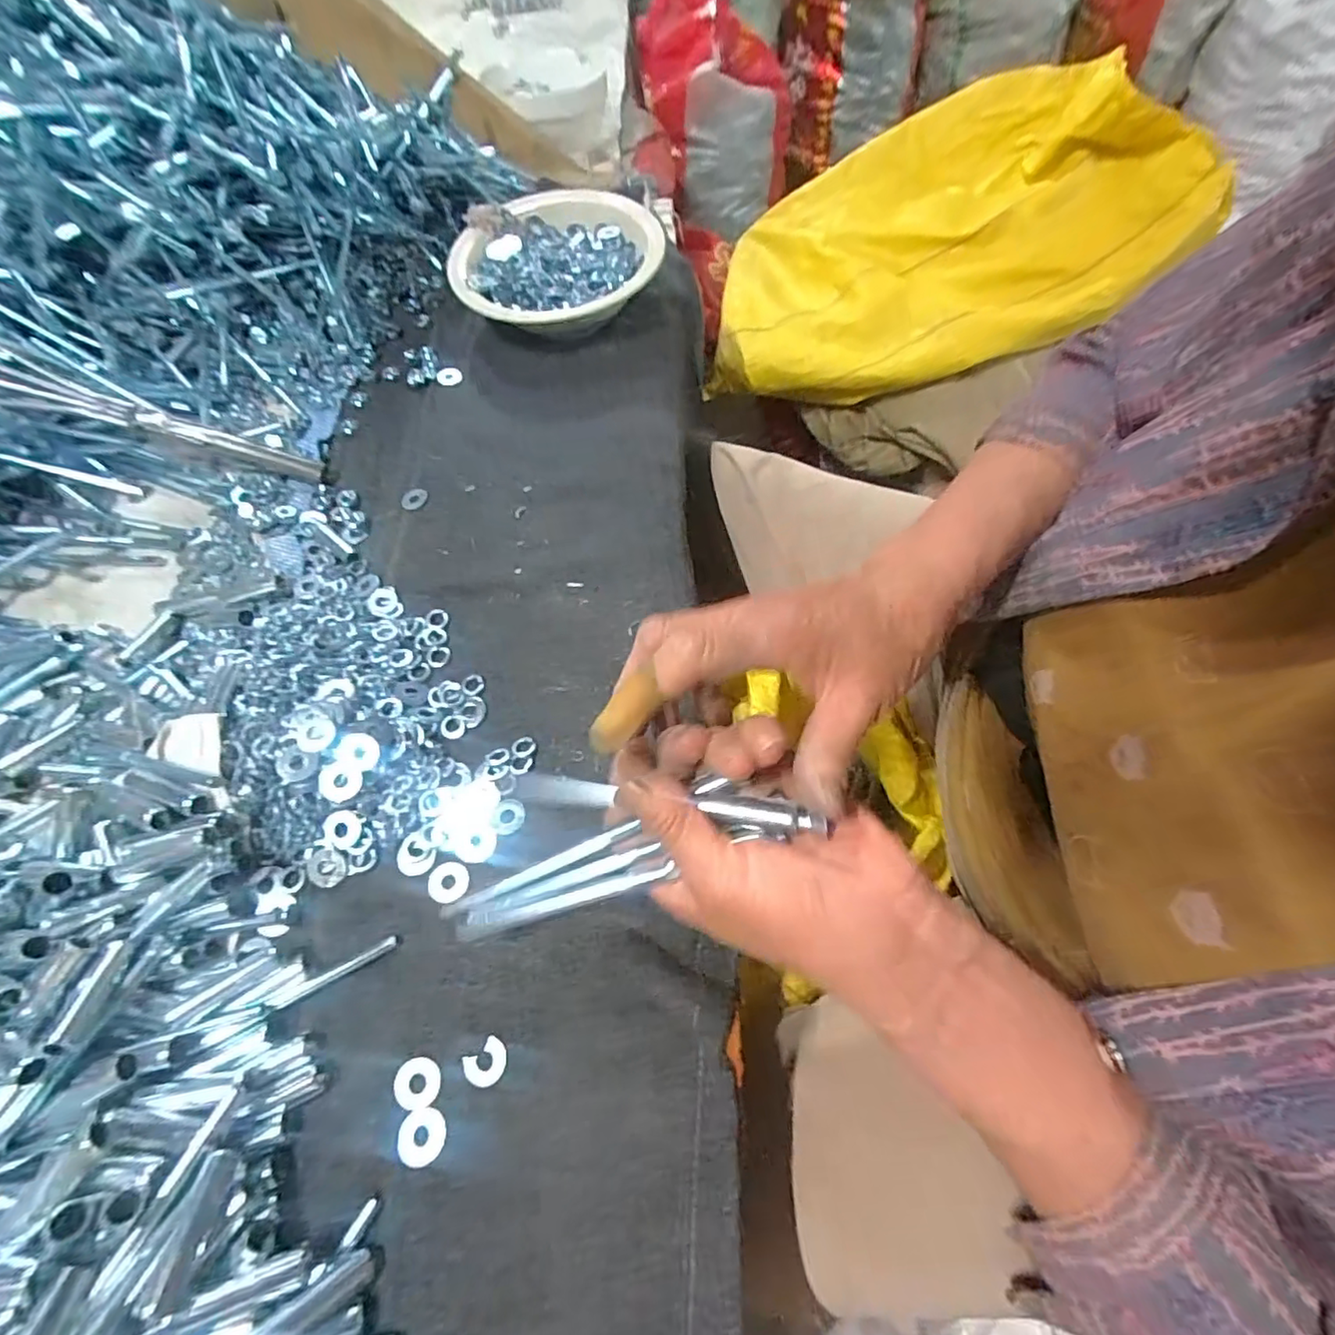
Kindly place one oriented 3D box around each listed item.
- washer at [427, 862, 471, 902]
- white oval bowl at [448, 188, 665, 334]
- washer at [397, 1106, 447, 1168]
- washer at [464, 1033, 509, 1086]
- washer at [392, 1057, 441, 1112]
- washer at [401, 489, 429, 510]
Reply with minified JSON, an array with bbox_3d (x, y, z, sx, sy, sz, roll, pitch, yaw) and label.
[{"bbox_3d":[-0.109,0.106,0.298,0.019,0.004,0.019,-8,61,-3],"label":"washer"},{"bbox_3d":[-0.088,-0.326,0.501,0.171,0.048,0.181,-5,61,-1],"label":"white oval bowl"},{"bbox_3d":[-0.102,0.195,0.250,0.019,0.004,0.020,-1,61,1],"label":"washer"},{"bbox_3d":[-0.078,0.170,0.258,0.019,0.004,0.016,-39,67,-18],"label":"washer"},{"bbox_3d":[-0.108,0.179,0.259,0.020,0.004,0.018,-6,61,-2],"label":"washer"},{"bbox_3d":[-0.178,-0.119,0.426,0.019,0.004,0.018,-1,61,1],"label":"washer"}]

